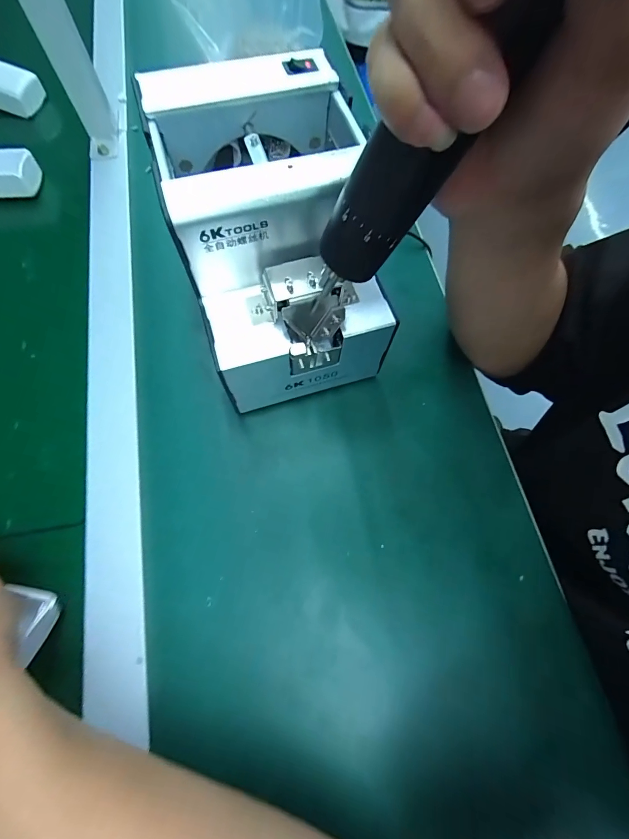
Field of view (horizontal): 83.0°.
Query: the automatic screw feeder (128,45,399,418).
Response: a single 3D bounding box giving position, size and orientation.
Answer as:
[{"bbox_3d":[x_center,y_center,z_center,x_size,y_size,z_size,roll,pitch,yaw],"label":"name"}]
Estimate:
[{"bbox_3d":[-0.026,-0.116,0.262,0.121,0.150,0.177,-14,71,-5],"label":"automatic screw feeder"}]

